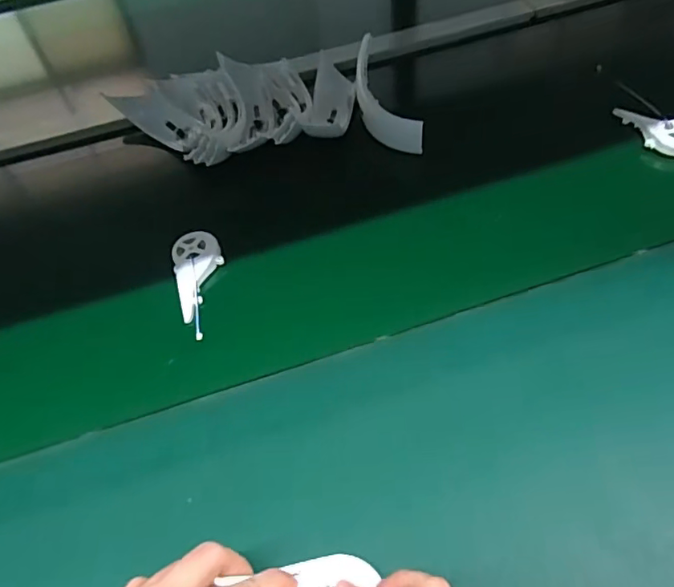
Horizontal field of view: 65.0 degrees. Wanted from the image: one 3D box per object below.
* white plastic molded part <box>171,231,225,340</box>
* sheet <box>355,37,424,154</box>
[{"bbox_3d":[-0.126,-0.014,0.490,0.044,0.024,0.109,-15,53,-6],"label":"white plastic molded part"},{"bbox_3d":[0.045,-0.223,0.596,0.042,0.046,0.179,-16,53,-7],"label":"sheet"}]

